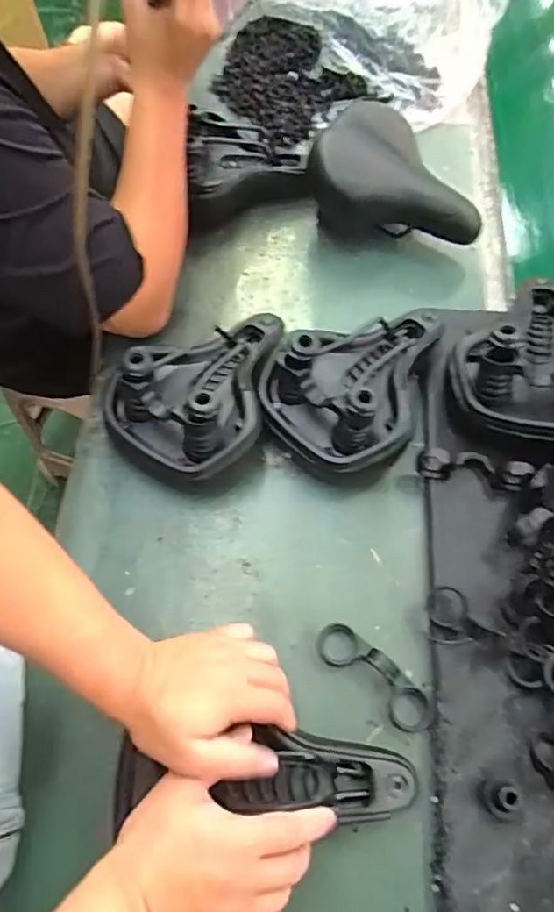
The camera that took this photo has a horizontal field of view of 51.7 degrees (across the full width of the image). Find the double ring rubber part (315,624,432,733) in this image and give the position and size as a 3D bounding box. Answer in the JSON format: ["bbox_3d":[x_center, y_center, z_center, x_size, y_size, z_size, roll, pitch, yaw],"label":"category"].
[{"bbox_3d":[0.092,0.209,0.545,0.125,0.027,0.038,38,69,17],"label":"double ring rubber part"}]

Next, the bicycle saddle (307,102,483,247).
[{"bbox_3d":[0.160,-0.361,0.771,0.230,0.137,0.075,31,67,15],"label":"bicycle saddle"}]

